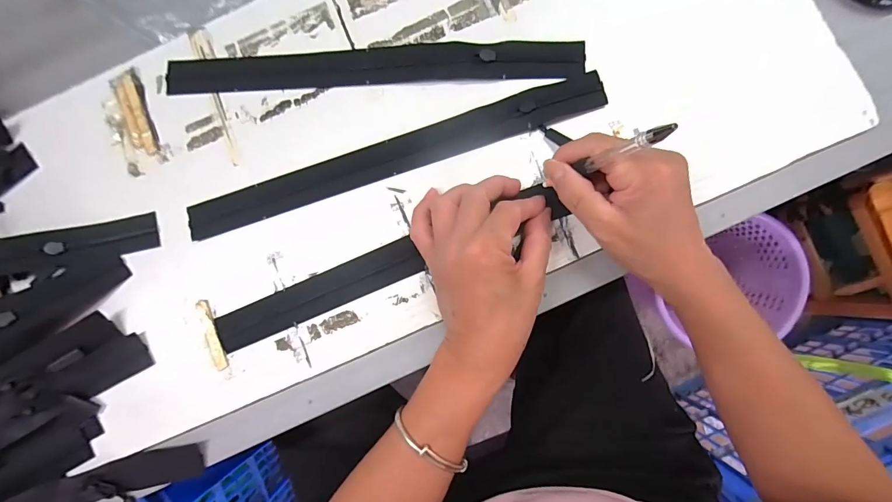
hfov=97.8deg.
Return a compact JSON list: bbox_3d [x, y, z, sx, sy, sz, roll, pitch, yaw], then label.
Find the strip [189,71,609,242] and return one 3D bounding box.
[{"bbox_3d":[-0.044,-0.076,0.319,0.350,0.010,0.029,-17,84,2],"label":"strip"}]

